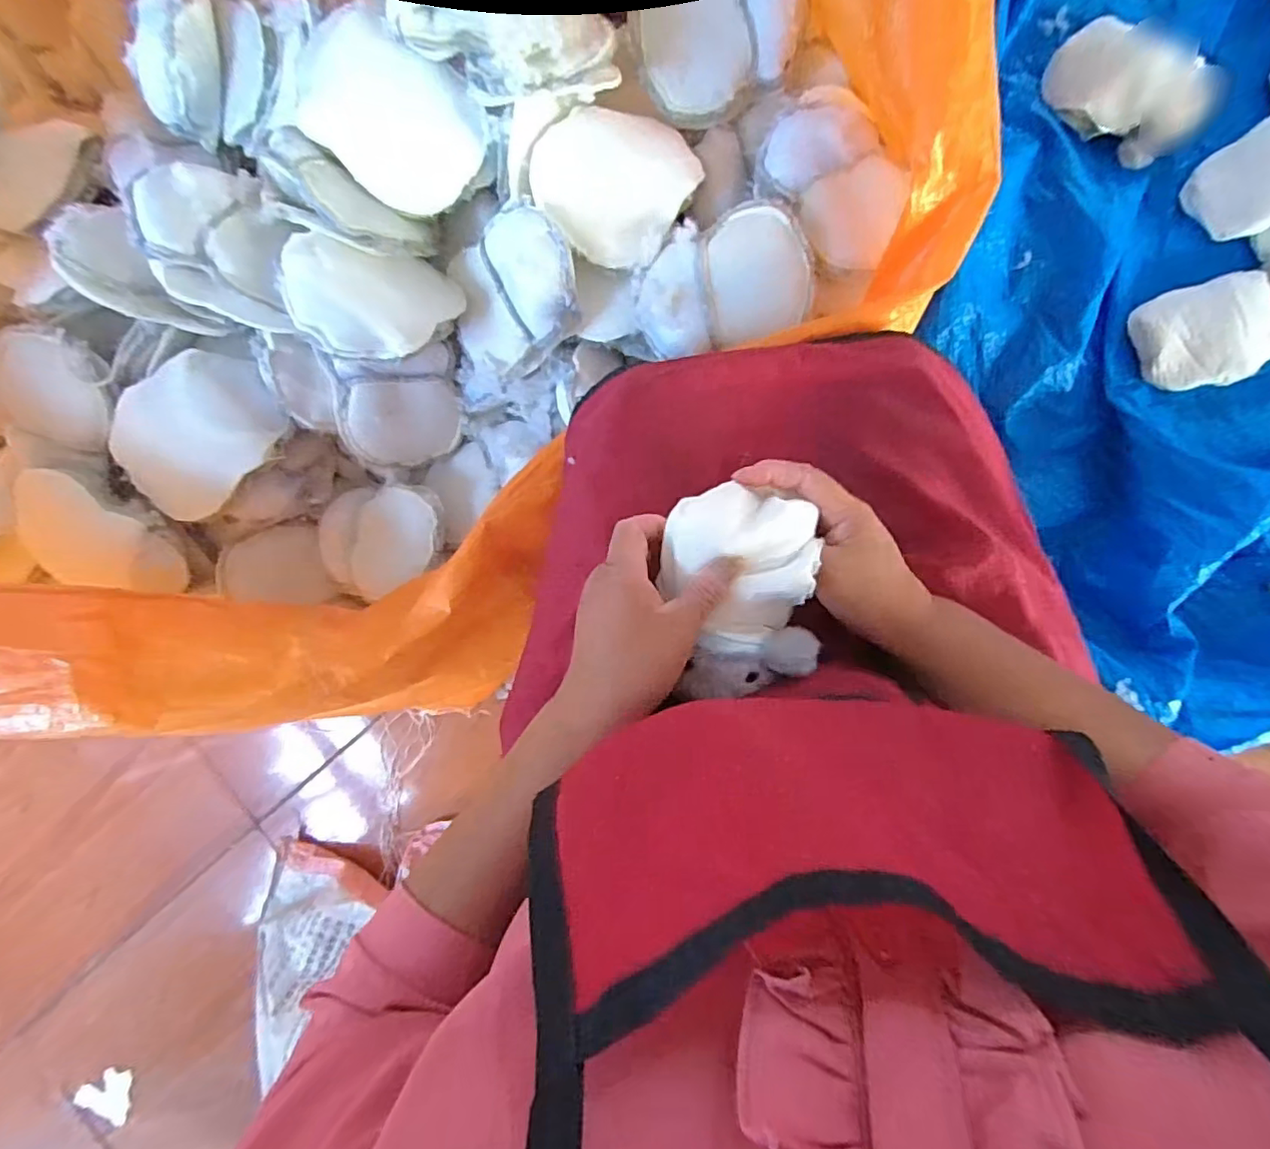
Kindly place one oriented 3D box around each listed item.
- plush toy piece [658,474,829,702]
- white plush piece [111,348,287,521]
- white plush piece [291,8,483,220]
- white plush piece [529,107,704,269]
[{"bbox_3d":[0.067,0.011,0.365,0.090,0.048,0.125,0,91,8],"label":"plush toy piece"},{"bbox_3d":[-0.465,-0.154,0.619,0.136,0.031,0.176,44,96,5],"label":"white plush piece"},{"bbox_3d":[-0.236,-0.443,0.570,0.163,0.035,0.129,37,100,-24],"label":"white plush piece"},{"bbox_3d":[-0.020,-0.400,0.590,0.144,0.046,0.156,30,95,6],"label":"white plush piece"}]

